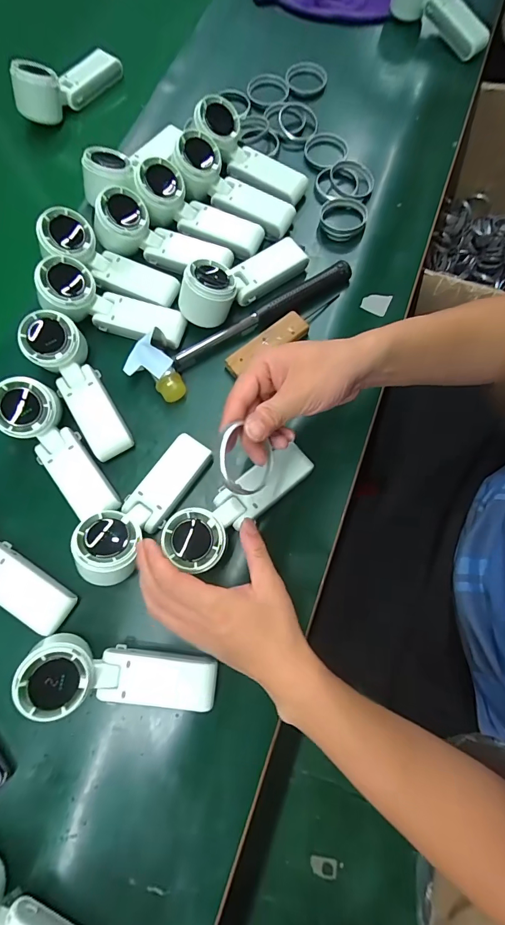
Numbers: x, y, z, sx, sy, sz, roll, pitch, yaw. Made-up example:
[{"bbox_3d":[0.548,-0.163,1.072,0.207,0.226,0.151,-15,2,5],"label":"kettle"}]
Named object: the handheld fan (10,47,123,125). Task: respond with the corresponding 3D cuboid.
[{"bbox_3d":[-0.258,-0.535,0.534,0.155,0.052,0.051,-31,76,-7],"label":"handheld fan"}]

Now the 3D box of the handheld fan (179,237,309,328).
[{"bbox_3d":[-0.009,-0.216,0.445,0.166,0.053,0.054,-34,76,-22],"label":"handheld fan"}]

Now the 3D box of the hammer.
[{"bbox_3d":[-0.014,-0.170,0.442,0.281,0.033,0.071,-37,77,-9],"label":"hammer"}]

